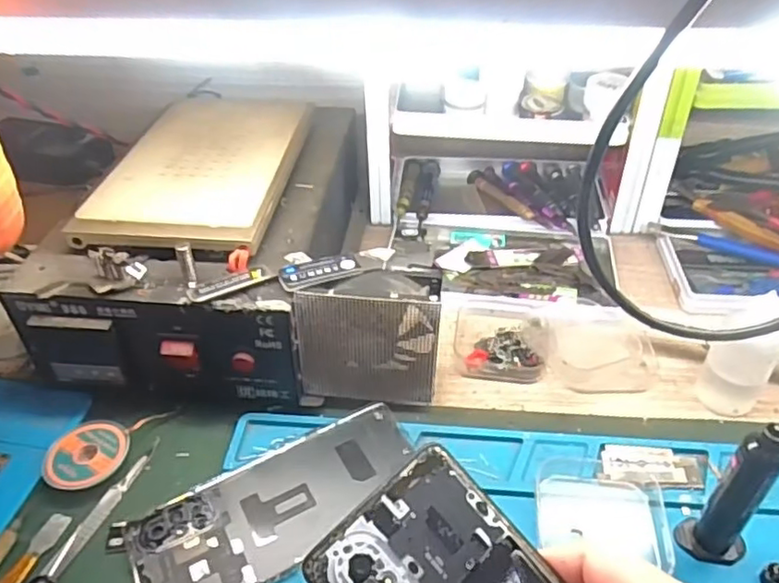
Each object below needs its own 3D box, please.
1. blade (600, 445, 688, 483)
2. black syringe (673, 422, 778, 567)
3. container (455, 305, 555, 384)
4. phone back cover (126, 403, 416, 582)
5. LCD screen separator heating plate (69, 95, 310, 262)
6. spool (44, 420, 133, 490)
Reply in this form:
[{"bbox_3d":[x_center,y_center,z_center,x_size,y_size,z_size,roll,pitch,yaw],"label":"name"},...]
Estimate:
[{"bbox_3d":[0.140,0.095,0.345,0.042,0.005,0.025,2,41,4],"label":"blade"},{"bbox_3d":[0.160,0.092,0.286,0.022,0.089,0.028,-31,49,-31],"label":"black syringe"},{"bbox_3d":[0.077,0.030,0.425,0.065,0.018,0.060,8,41,11],"label":"container"},{"bbox_3d":[-0.057,0.111,0.331,0.153,0.005,0.067,-23,45,-24],"label":"phone back cover"},{"bbox_3d":[-0.121,-0.085,0.425,0.111,0.018,0.193,4,41,6],"label":"LCD screen separator heating plate"},{"bbox_3d":[-0.172,0.094,0.355,0.043,0.010,0.044,-1,40,1],"label":"spool"}]

